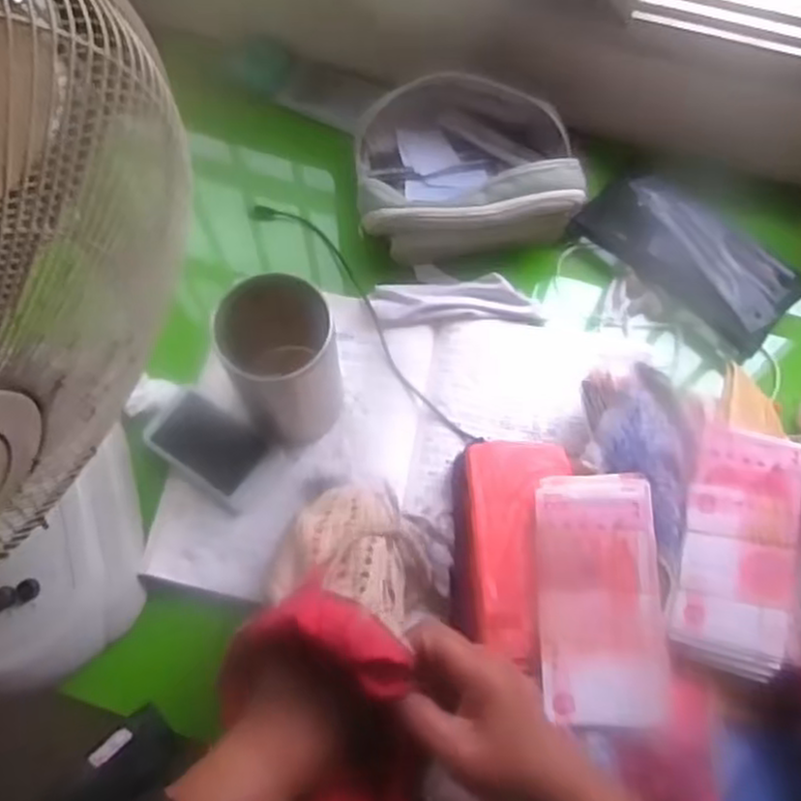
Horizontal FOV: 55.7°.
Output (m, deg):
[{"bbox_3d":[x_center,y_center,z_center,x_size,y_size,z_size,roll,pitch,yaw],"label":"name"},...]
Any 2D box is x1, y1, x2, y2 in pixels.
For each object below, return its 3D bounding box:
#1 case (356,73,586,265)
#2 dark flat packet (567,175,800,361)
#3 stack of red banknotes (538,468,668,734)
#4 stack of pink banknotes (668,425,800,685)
[{"bbox_3d":[0.064,-0.225,0.737,0.207,0.075,0.161,-4,69,-2],"label":"case"},{"bbox_3d":[0.293,-0.149,0.763,0.215,0.031,0.113,41,74,14],"label":"dark flat packet"},{"bbox_3d":[0.148,0.146,0.564,0.089,0.012,0.178,-3,80,9],"label":"stack of red banknotes"},{"bbox_3d":[0.259,0.111,0.576,0.089,0.034,0.179,14,70,5],"label":"stack of pink banknotes"}]

